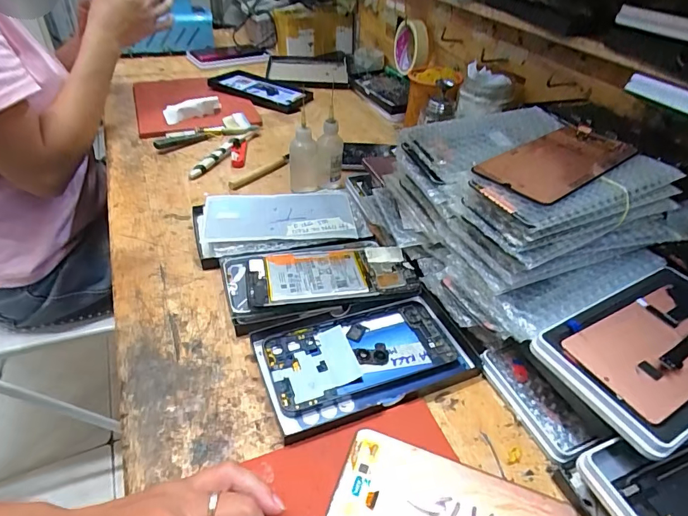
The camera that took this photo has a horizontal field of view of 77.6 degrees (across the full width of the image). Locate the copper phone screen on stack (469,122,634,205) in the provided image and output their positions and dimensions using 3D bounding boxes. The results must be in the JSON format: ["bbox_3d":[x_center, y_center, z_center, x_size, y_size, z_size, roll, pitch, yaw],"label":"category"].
[{"bbox_3d":[0.180,-0.084,0.364,0.139,0.008,0.074,-27,49,-28],"label":"copper phone screen on stack"}]

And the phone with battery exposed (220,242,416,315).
[{"bbox_3d":[-0.024,0.015,0.424,0.177,0.013,0.082,-7,43,-13],"label":"phone with battery exposed"}]

